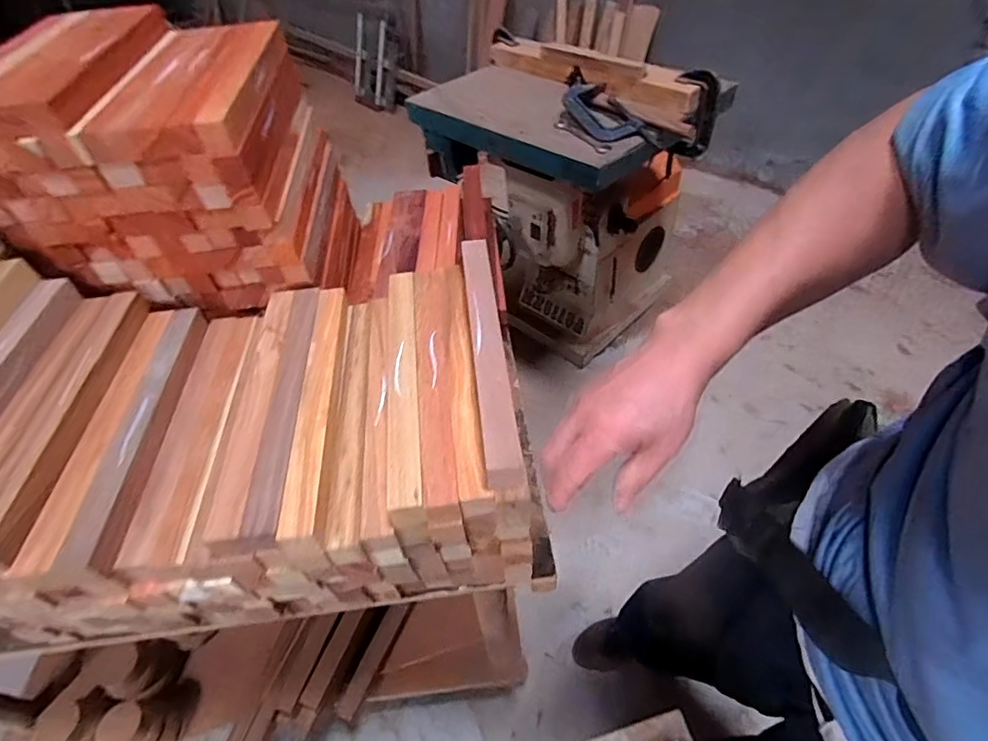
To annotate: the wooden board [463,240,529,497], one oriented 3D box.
[{"bbox_3d":[-0.005,-0.028,0.524,0.031,0.039,0.329,-7,48,-1],"label":"wooden board"}]

